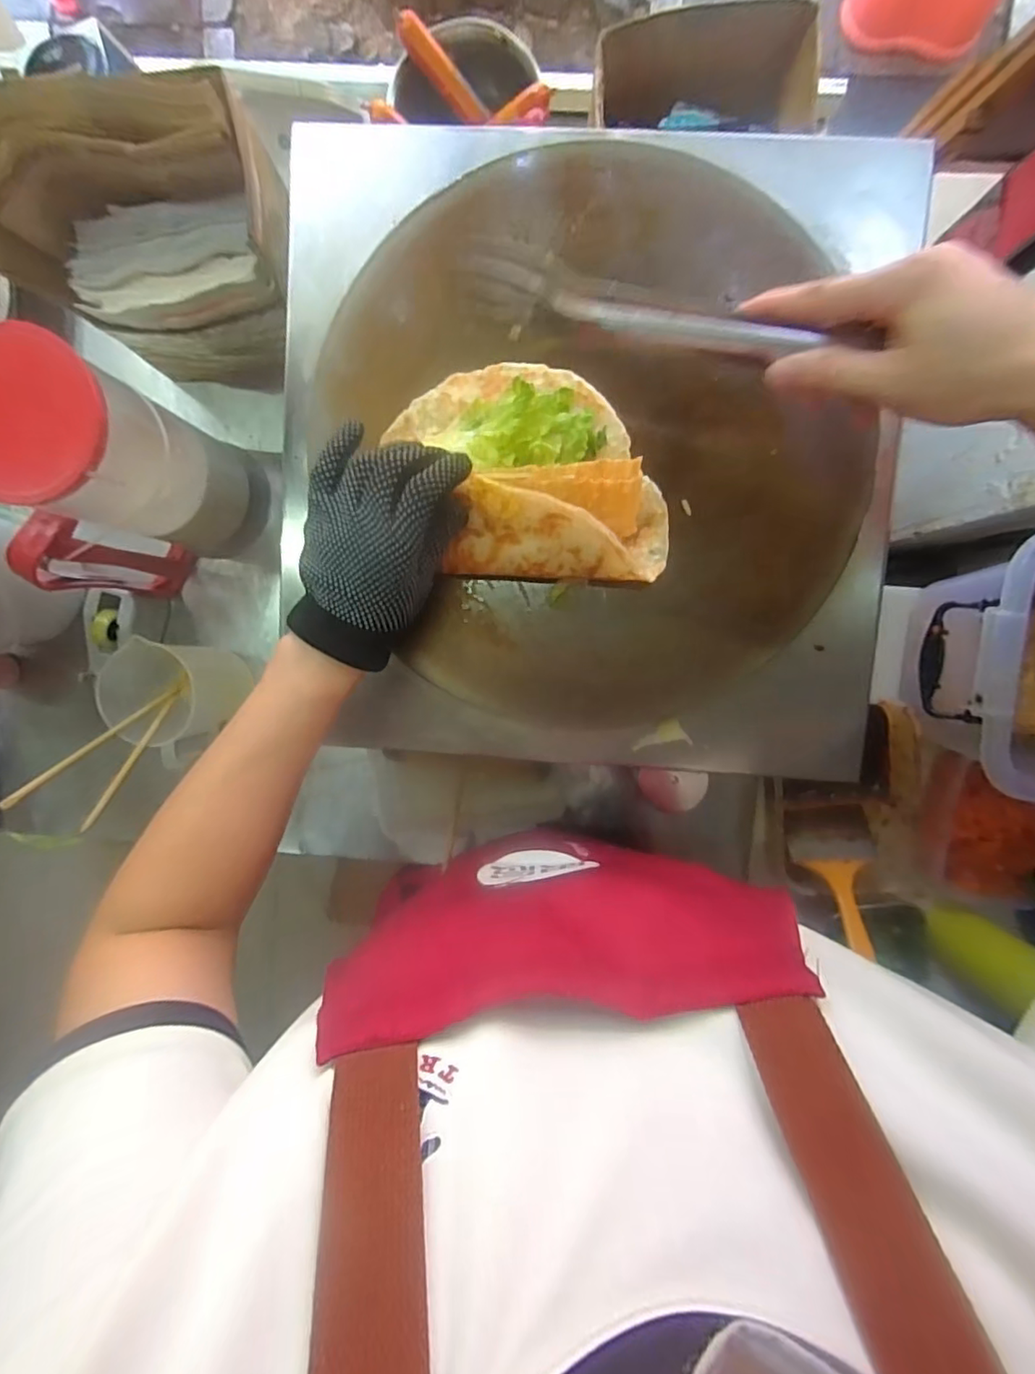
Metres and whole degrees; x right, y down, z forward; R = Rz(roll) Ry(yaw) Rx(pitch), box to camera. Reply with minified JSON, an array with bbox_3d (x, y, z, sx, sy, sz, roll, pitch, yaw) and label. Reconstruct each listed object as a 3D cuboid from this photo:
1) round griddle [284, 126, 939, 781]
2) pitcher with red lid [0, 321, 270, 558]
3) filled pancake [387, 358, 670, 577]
[{"bbox_3d":[0.048,-0.166,0.411,0.442,0.054,0.449,0,95,2],"label":"round griddle"},{"bbox_3d":[-0.326,-0.188,0.489,0.100,0.232,0.106,22,95,0],"label":"pitcher with red lid"},{"bbox_3d":[0.011,-0.144,0.371,0.184,0.060,0.142,4,95,2],"label":"filled pancake"}]

